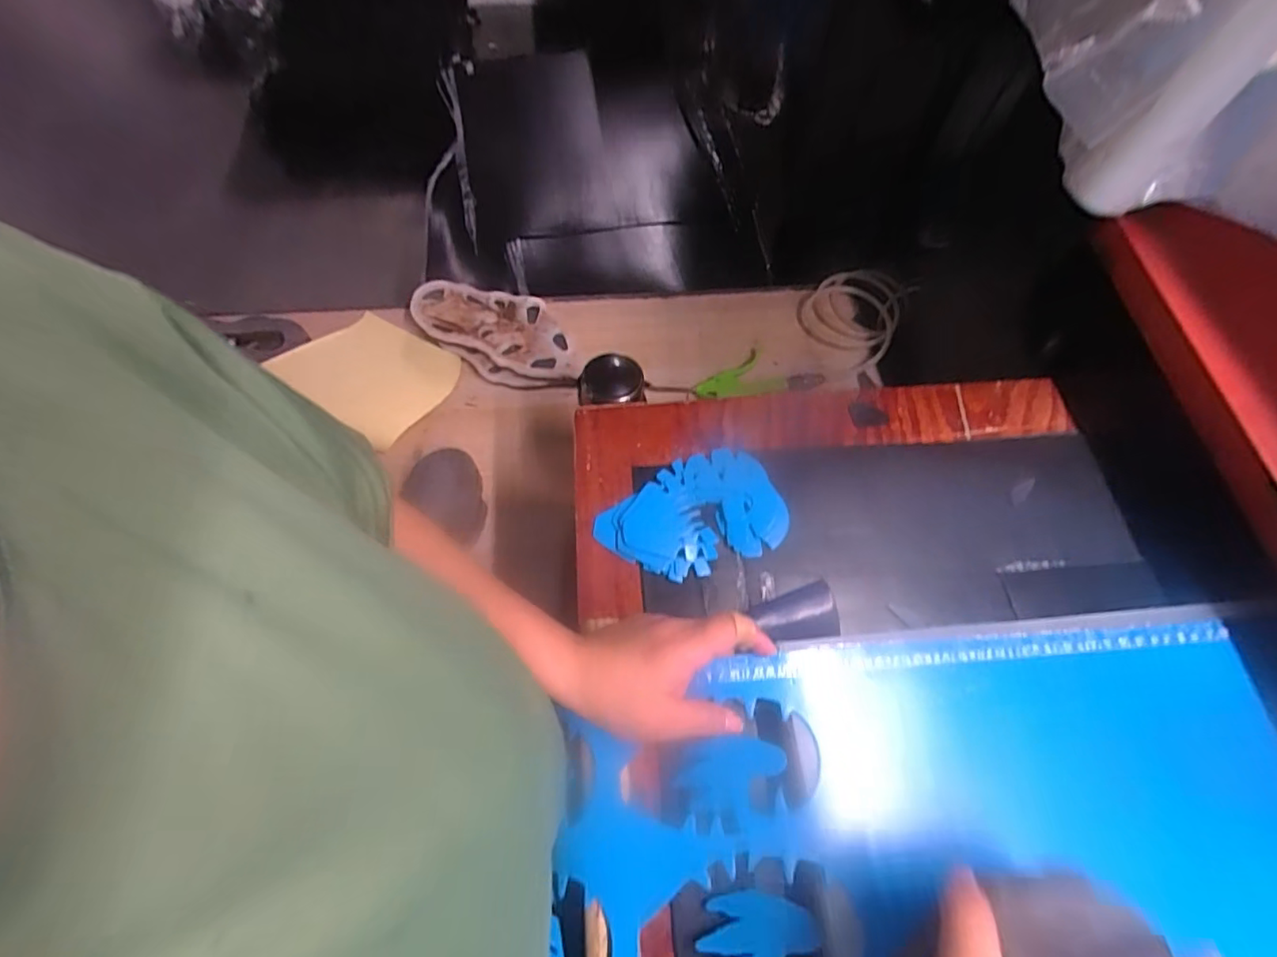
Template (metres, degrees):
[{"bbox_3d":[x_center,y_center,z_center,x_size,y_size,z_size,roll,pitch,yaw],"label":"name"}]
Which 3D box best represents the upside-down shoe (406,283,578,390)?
[{"bbox_3d":[-0.202,-0.212,0.849,0.276,0.048,0.133,28,67,12],"label":"upside-down shoe"}]

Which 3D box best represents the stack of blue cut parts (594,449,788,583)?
[{"bbox_3d":[0.041,0.029,0.471,0.144,0.012,0.095,-18,66,-9],"label":"stack of blue cut parts"}]

